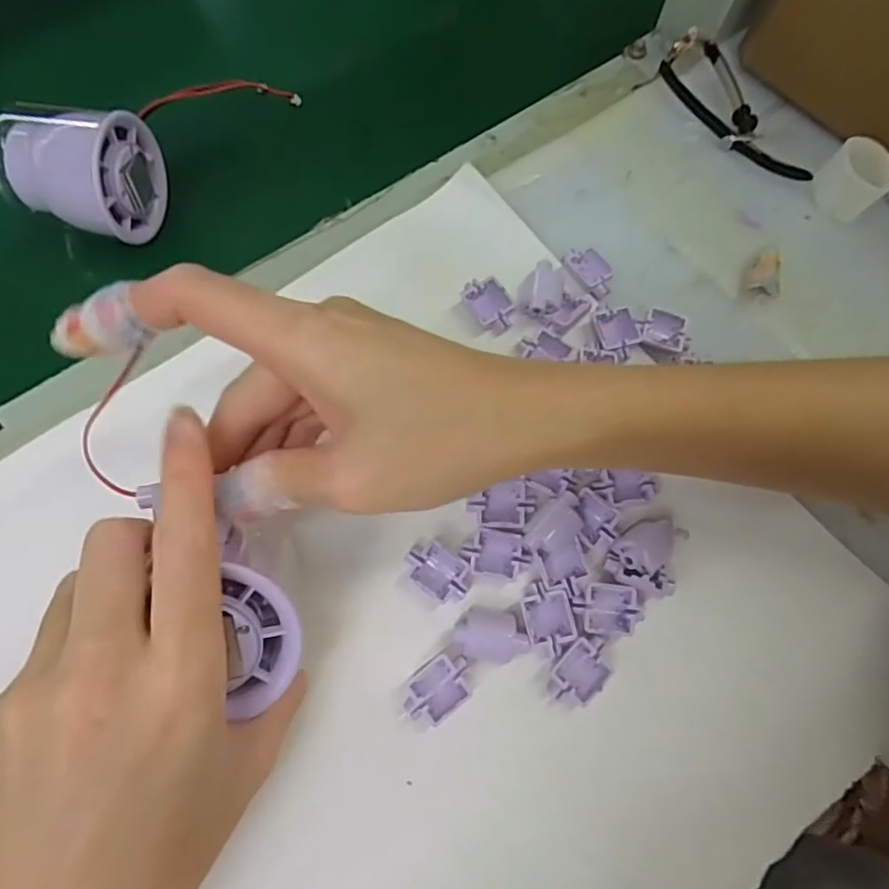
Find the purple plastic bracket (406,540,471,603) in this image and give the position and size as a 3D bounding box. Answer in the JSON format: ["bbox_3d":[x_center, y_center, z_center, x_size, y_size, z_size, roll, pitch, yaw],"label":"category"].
[{"bbox_3d":[-0.002,0.053,0.238,0.029,0.008,0.019,36,75,9],"label":"purple plastic bracket"}]

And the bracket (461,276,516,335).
[{"bbox_3d":[0.022,-0.069,0.273,0.019,0.007,0.029,-27,76,-10],"label":"bracket"}]

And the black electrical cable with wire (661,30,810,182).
[{"bbox_3d":[0.160,-0.185,0.314,0.033,0.020,0.103,-29,76,-10],"label":"black electrical cable with wire"}]

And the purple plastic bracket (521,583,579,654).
[{"bbox_3d":[0.043,0.071,0.232,0.020,0.006,0.027,-9,73,-5],"label":"purple plastic bracket"}]

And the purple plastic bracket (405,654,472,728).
[{"bbox_3d":[-0.002,0.097,0.225,0.029,0.011,0.019,-36,77,-12],"label":"purple plastic bracket"}]

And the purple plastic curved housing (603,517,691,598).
[{"bbox_3d":[0.087,0.044,0.237,0.028,0.015,0.036,27,74,6],"label":"purple plastic curved housing"}]

